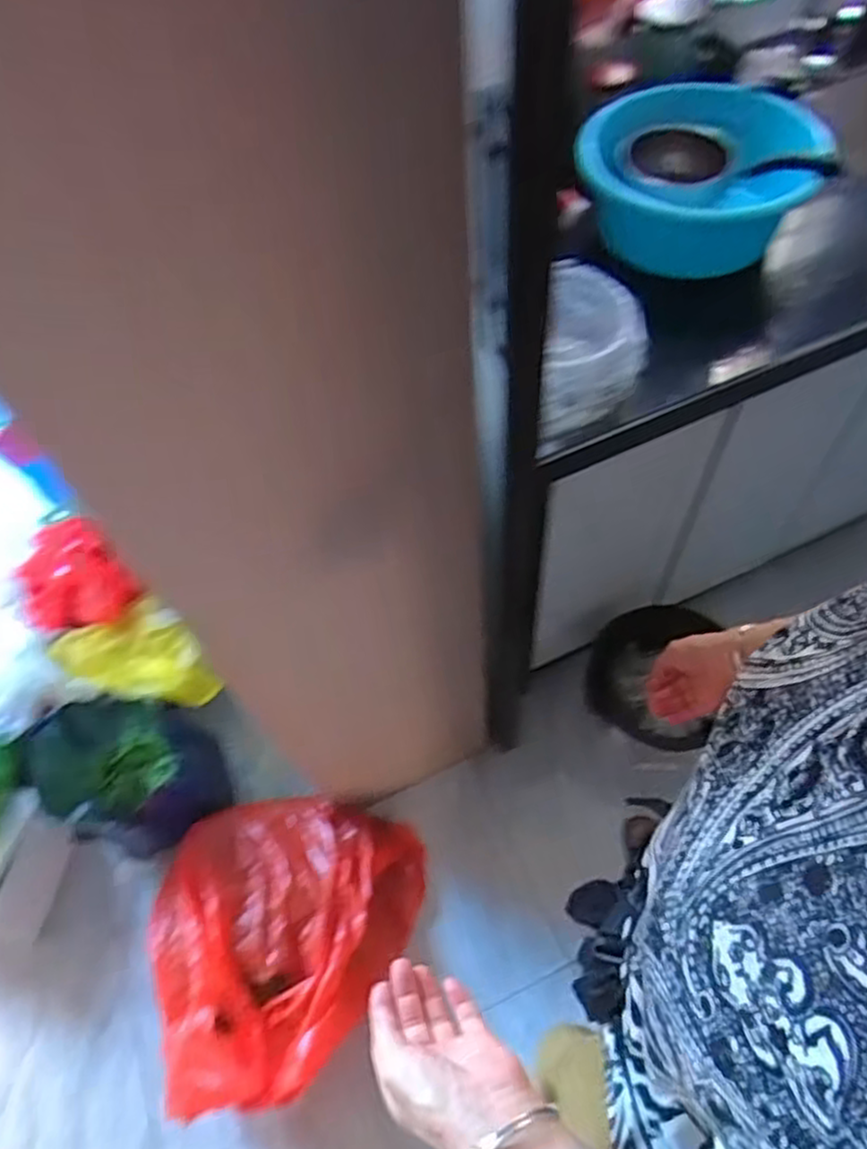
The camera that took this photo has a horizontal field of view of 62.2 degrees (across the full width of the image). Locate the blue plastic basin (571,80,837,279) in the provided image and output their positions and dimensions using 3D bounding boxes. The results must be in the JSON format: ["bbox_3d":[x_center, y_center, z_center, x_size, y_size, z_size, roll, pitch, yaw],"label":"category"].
[{"bbox_3d":[0.370,-0.562,1.019,0.310,0.115,0.310,-2,61,3],"label":"blue plastic basin"}]

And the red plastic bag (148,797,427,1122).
[{"bbox_3d":[-0.268,0.621,1.217,0.409,0.233,0.498,12,63,11],"label":"red plastic bag"}]

